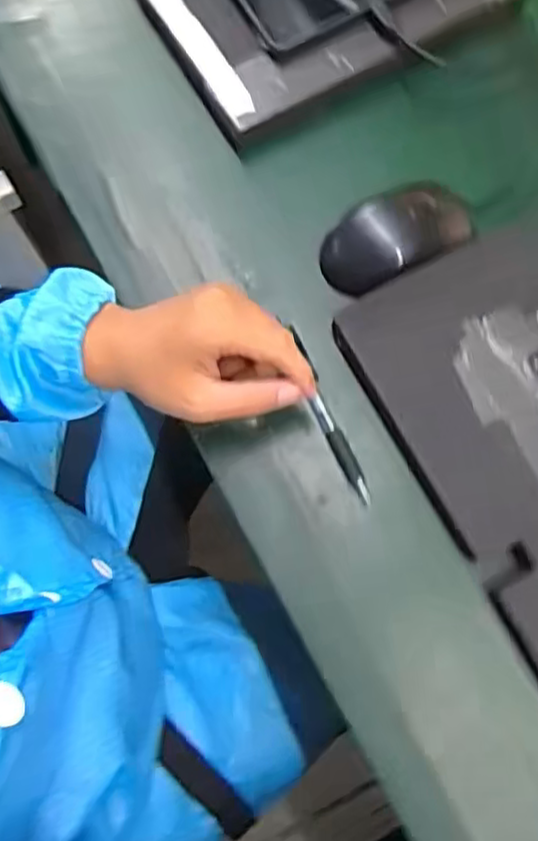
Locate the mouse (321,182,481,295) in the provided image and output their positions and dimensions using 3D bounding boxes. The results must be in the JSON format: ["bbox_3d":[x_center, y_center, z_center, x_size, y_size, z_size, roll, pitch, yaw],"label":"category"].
[{"bbox_3d":[0.089,-0.128,0.473,0.102,0.033,0.060,-24,79,-4],"label":"mouse"}]

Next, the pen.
[{"bbox_3d":[0.039,-0.003,0.446,0.013,0.010,0.125,-24,87,-4],"label":"pen"}]

